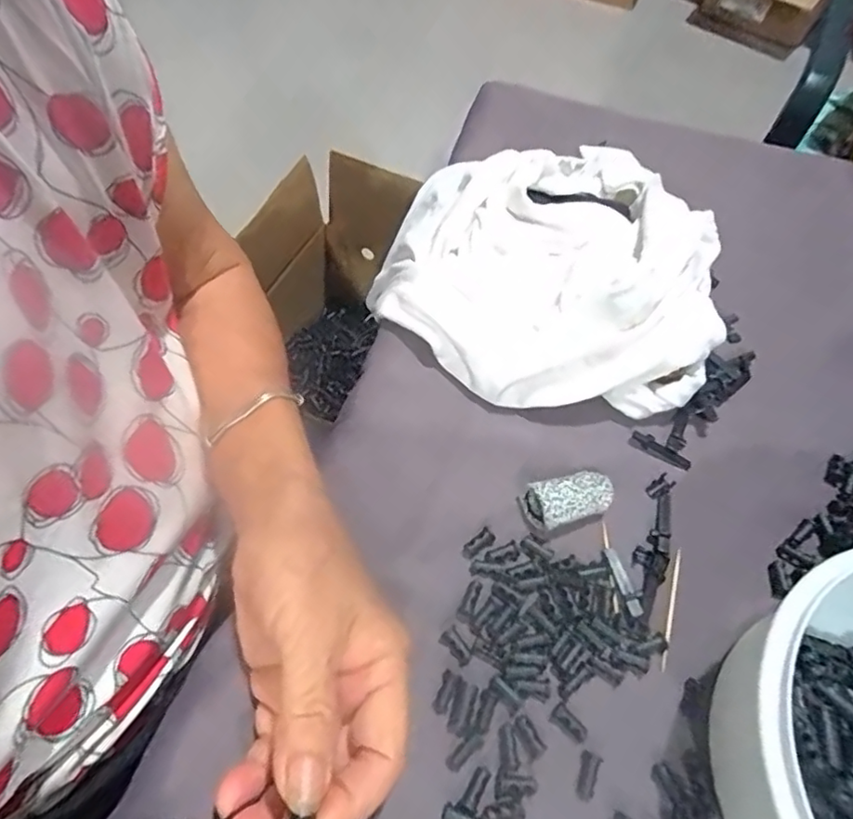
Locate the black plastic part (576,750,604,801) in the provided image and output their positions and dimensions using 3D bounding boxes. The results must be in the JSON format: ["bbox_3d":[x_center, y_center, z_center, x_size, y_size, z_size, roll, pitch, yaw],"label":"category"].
[{"bbox_3d":[0.068,0.155,0.246,0.008,0.004,0.018,19,59,11],"label":"black plastic part"}]

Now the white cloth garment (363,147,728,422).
[{"bbox_3d":[0.077,-0.105,0.380,0.210,0.053,0.220,6,58,3],"label":"white cloth garment"}]

